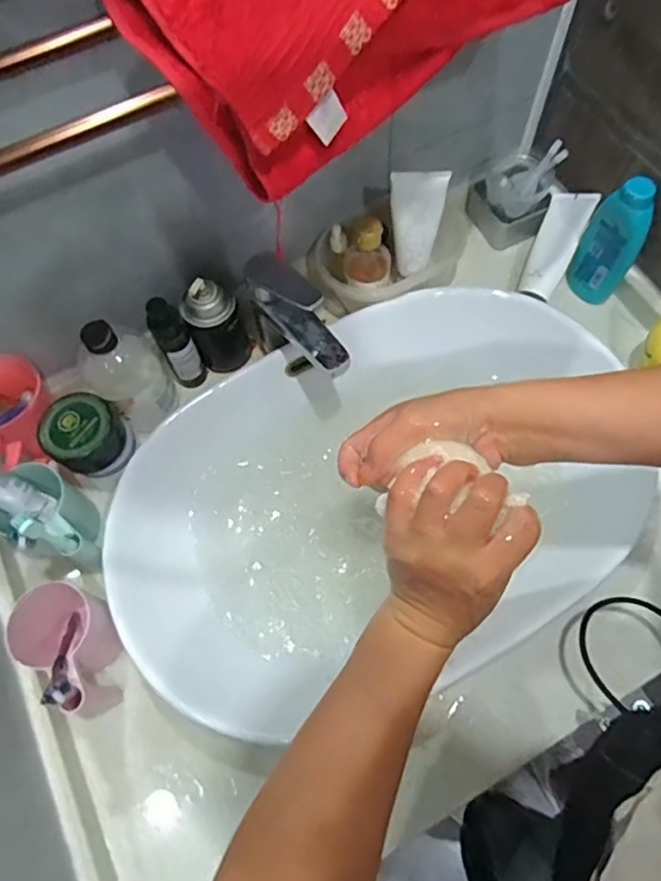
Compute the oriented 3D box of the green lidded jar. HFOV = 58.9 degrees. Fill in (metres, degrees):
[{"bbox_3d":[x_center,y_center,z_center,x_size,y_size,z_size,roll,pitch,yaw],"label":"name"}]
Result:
[{"bbox_3d":[-0.254,-0.003,0.620,0.075,0.069,0.078,39,73,18],"label":"green lidded jar"}]

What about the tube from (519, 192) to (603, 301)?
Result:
[{"bbox_3d":[0.274,-0.239,0.719,0.052,0.030,0.152,25,83,13],"label":"tube"}]

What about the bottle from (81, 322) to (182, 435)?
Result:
[{"bbox_3d":[-0.223,-0.074,0.644,0.076,0.161,0.084,-31,68,-11],"label":"bottle"}]

